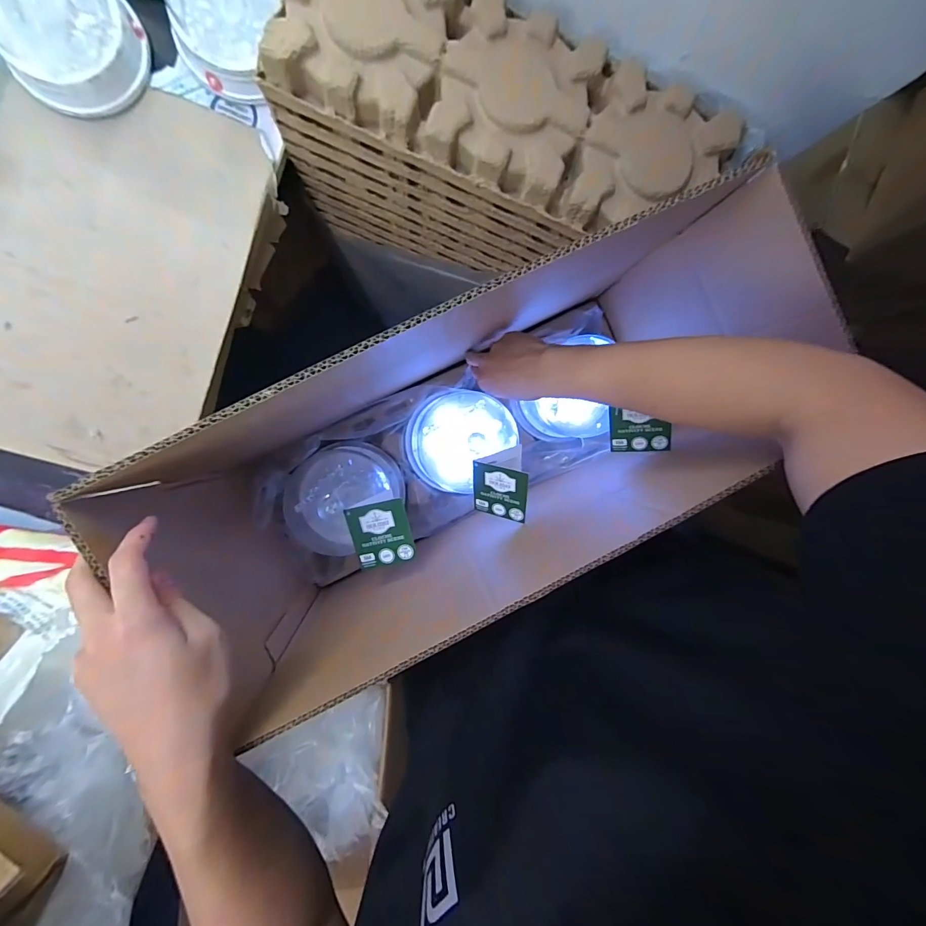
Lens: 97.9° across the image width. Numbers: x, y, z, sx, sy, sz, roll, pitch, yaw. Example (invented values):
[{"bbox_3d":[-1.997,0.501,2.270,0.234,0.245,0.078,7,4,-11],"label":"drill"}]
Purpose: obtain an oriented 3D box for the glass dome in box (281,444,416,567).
[{"bbox_3d":[-0.139,0.046,0.492,0.134,0.161,0.125,-1,96,-8],"label":"glass dome in box"}]

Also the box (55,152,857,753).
[{"bbox_3d":[0.008,-0.034,0.436,0.553,0.324,0.254,-29,99,-2],"label":"box"}]

